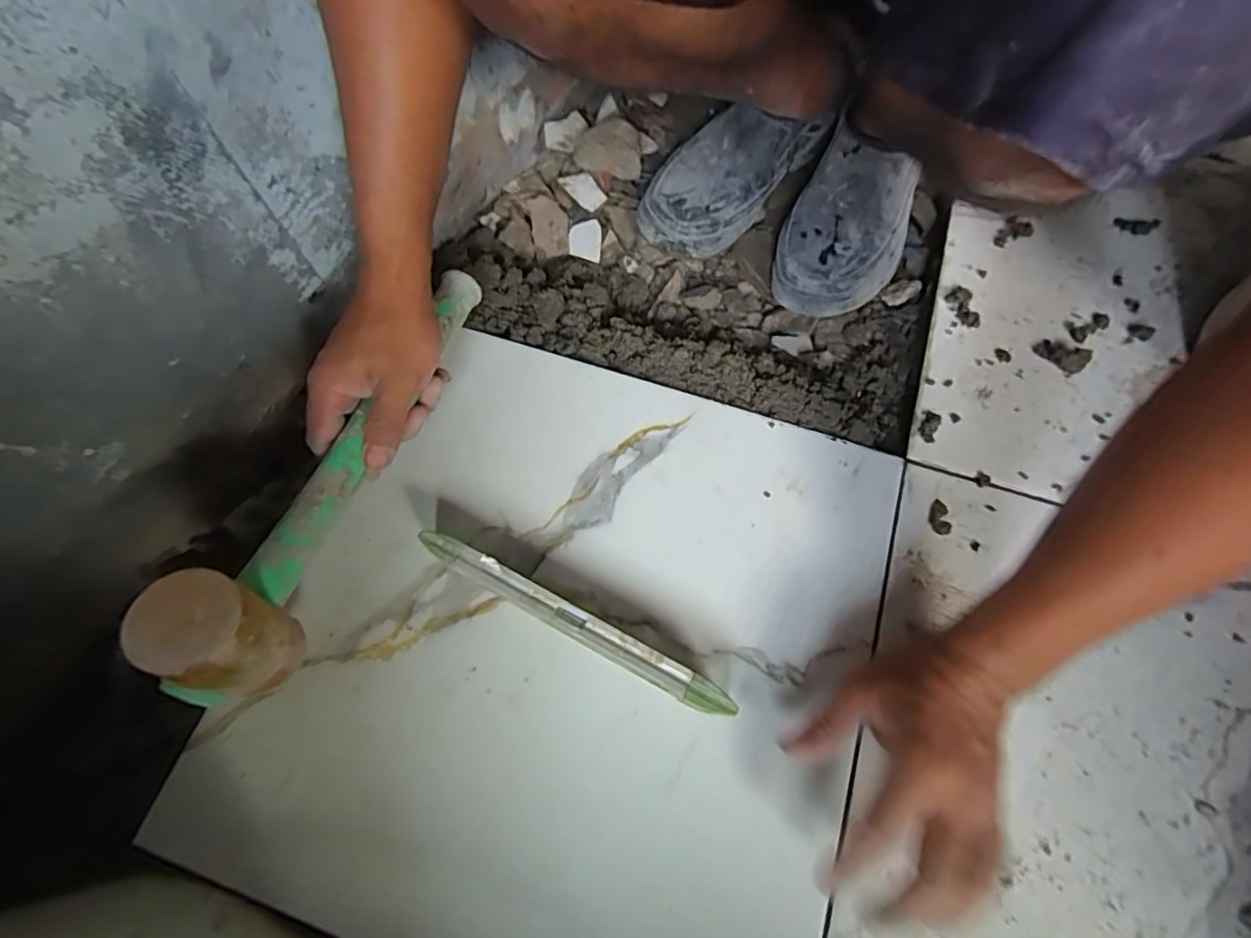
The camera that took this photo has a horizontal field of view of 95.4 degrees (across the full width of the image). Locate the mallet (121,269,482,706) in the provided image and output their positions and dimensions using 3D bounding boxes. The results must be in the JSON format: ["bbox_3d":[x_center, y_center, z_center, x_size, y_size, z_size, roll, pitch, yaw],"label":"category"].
[{"bbox_3d":[-0.168,-0.014,0.356,0.050,0.066,0.308,16,57,6],"label":"mallet"}]

